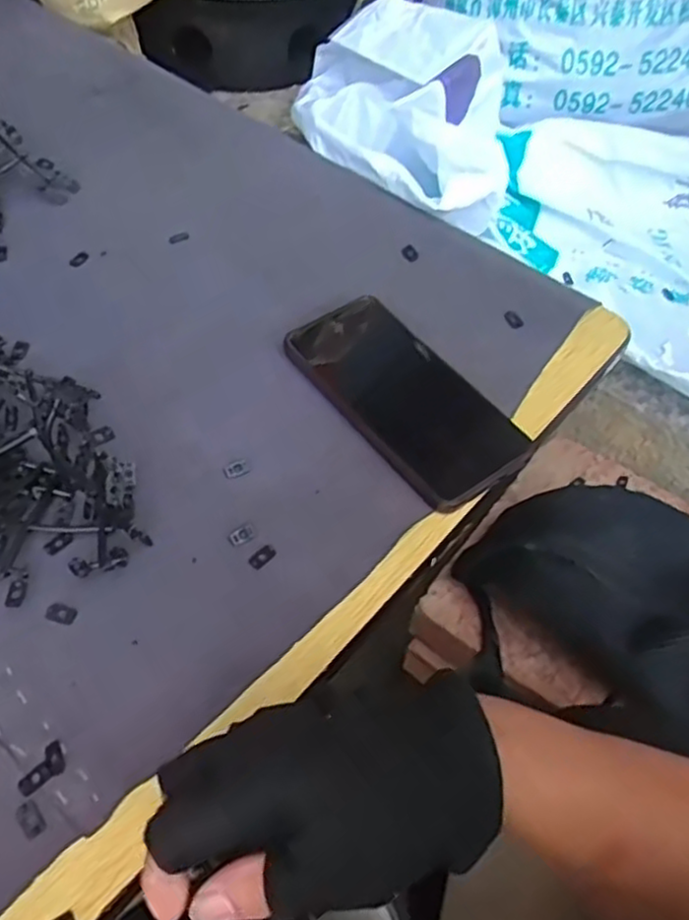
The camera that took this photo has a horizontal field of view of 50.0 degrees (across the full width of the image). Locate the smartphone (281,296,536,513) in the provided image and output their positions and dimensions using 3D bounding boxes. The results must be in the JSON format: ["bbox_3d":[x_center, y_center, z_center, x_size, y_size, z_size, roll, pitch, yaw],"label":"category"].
[{"bbox_3d":[0.040,-0.040,0.459,0.077,0.013,0.152,-34,70,-19],"label":"smartphone"}]

